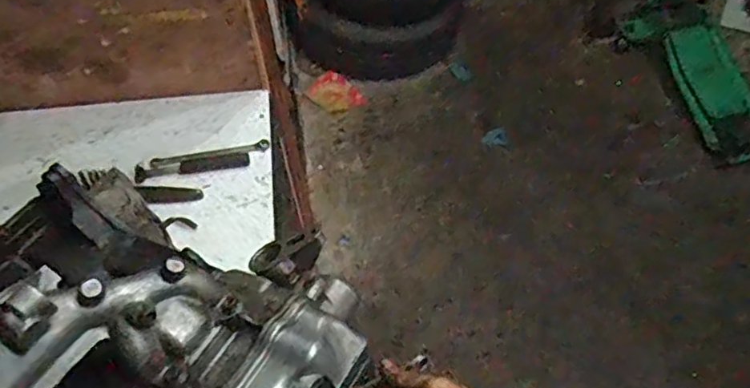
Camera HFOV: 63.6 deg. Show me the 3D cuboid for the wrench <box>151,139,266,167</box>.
[{"bbox_3d":[-0.262,-0.063,0.965,0.183,0.011,0.022,-12,55,-7],"label":"wrench"}]

